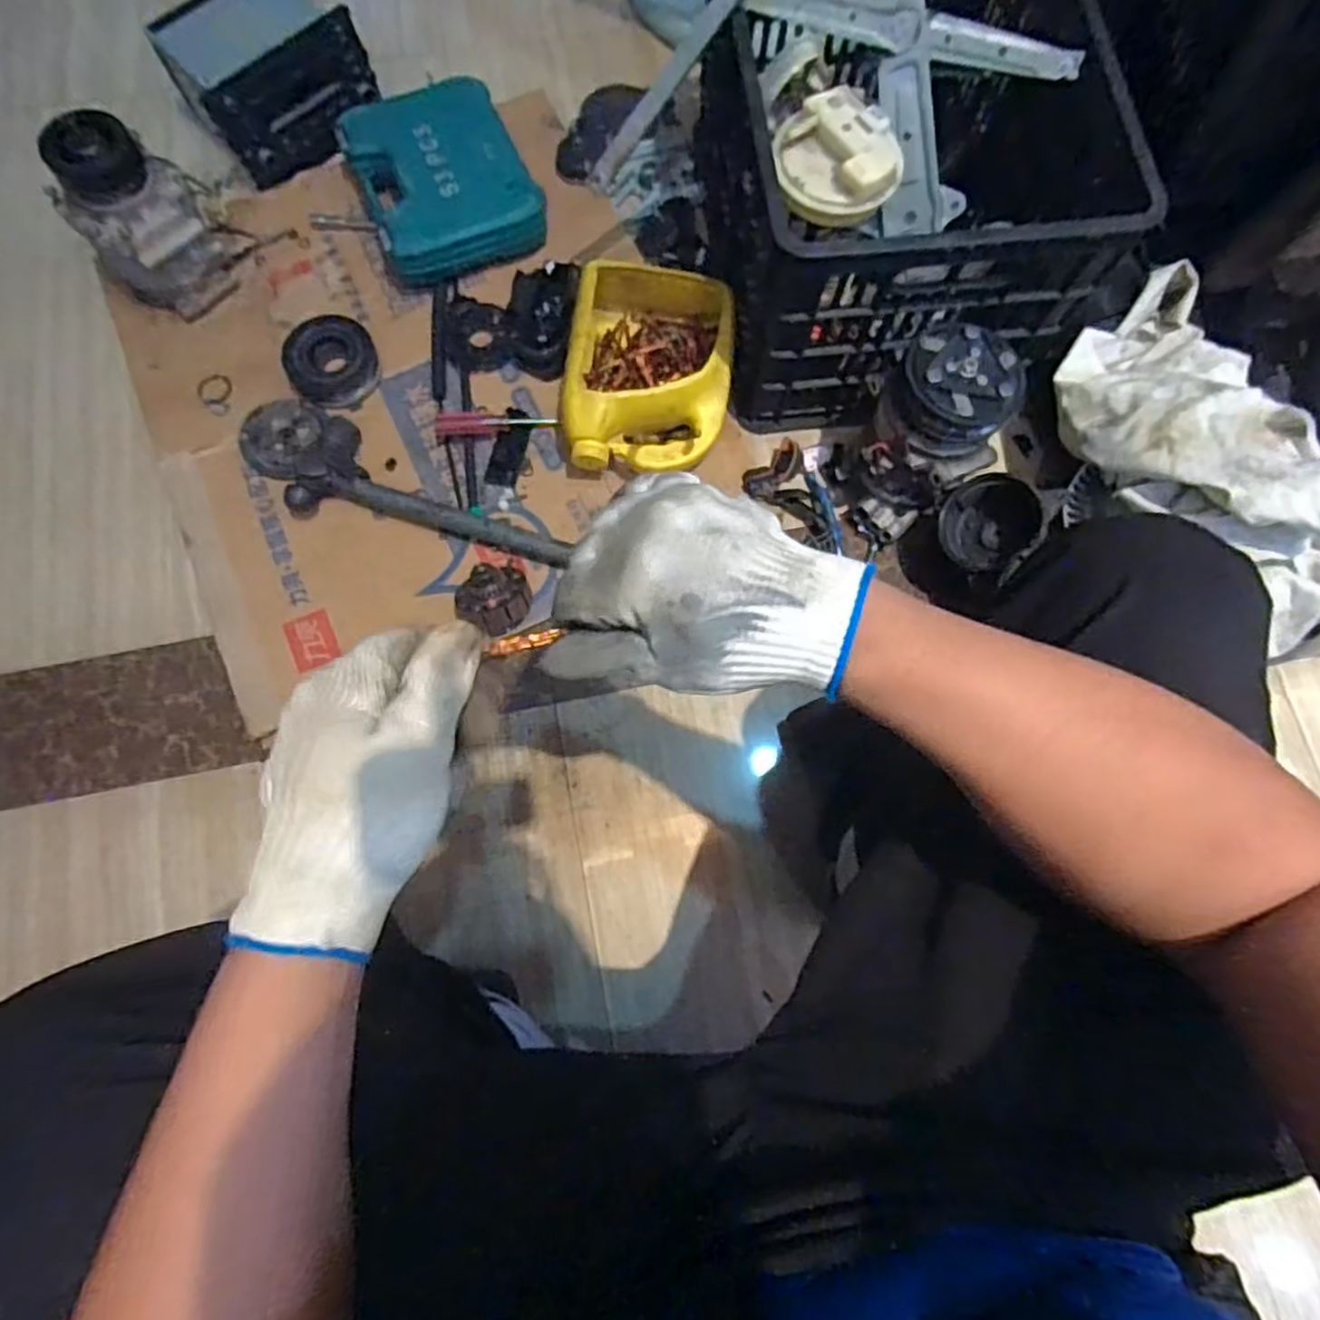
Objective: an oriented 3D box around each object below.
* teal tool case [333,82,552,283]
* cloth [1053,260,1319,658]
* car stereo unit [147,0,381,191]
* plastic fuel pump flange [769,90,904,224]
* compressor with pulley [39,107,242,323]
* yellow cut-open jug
[{"bbox_3d":[-0.271,-0.601,0.923,0.201,0.079,0.230,-22,74,-5],"label":"teal tool case"},{"bbox_3d":[0.593,-0.197,0.695,0.268,0.142,0.432,-34,79,-9],"label":"cloth"},{"bbox_3d":[-0.501,-0.756,0.956,0.217,0.127,0.186,-40,80,-11],"label":"car stereo unit"},{"bbox_3d":[0.163,-0.461,0.671,0.115,0.042,0.108,-2,76,-2],"label":"plastic fuel pump flange"},{"bbox_3d":[-0.600,-0.521,0.845,0.143,0.200,0.140,0,76,-1],"label":"compressor with pulley"},{"bbox_3d":[-0.011,-0.316,0.821,0.176,0.110,0.227,9,76,1],"label":"yellow cut-open jug"}]

